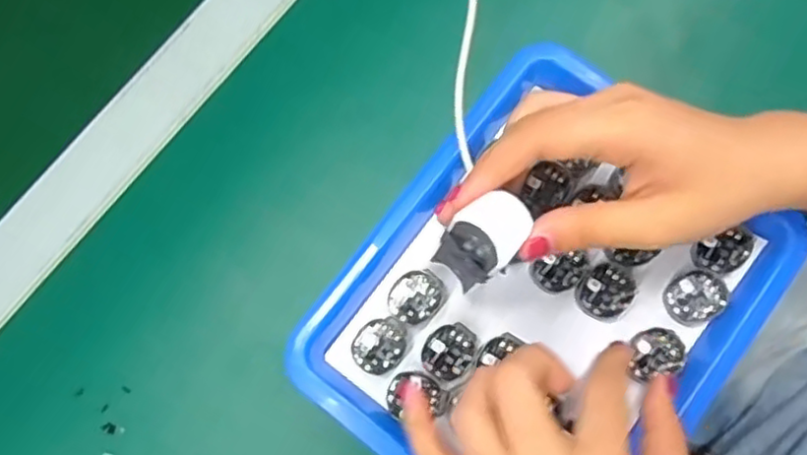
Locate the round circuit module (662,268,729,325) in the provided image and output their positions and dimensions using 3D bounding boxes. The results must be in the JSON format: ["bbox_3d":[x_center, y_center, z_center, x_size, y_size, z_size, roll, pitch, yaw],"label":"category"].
[{"bbox_3d":[0.145,0.035,0.332,0.027,0.007,0.025,0,79,2],"label":"round circuit module"}]

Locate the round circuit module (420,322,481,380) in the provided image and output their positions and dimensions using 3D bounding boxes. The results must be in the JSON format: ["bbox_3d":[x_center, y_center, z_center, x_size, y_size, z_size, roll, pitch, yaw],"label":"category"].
[{"bbox_3d":[0.023,0.061,0.330,0.025,0.004,0.029,33,82,8],"label":"round circuit module"}]

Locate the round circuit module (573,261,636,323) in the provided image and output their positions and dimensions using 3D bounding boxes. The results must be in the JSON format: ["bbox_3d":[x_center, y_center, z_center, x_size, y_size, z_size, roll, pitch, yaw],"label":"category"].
[{"bbox_3d":[0.102,0.032,0.336,0.027,0.008,0.027,0,79,2],"label":"round circuit module"}]

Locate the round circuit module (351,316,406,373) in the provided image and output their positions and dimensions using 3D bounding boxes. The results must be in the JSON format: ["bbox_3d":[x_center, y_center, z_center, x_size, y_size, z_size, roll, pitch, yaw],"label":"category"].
[{"bbox_3d":[-0.012,0.058,0.331,0.023,0.004,0.028,28,81,7],"label":"round circuit module"}]

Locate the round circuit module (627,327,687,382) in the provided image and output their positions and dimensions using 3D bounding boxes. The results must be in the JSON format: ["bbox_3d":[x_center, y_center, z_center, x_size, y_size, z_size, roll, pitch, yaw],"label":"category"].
[{"bbox_3d":[0.125,0.061,0.328,0.025,0.010,0.023,0,79,2],"label":"round circuit module"}]

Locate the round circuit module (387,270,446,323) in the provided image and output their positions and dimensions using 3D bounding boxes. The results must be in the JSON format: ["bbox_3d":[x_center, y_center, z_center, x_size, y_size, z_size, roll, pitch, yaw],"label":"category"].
[{"bbox_3d":[0.006,0.035,0.334,0.025,0.004,0.027,0,79,2],"label":"round circuit module"}]

